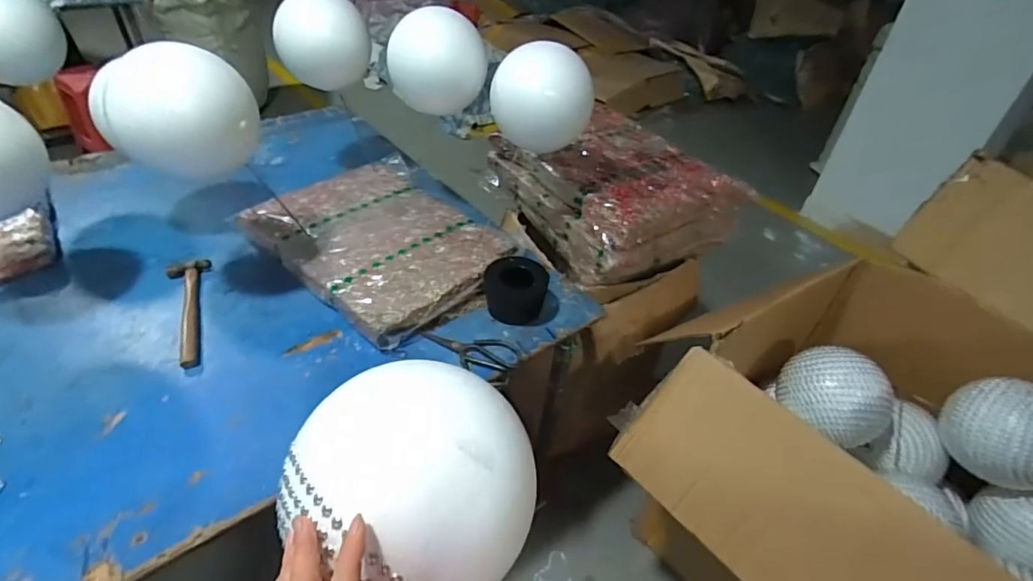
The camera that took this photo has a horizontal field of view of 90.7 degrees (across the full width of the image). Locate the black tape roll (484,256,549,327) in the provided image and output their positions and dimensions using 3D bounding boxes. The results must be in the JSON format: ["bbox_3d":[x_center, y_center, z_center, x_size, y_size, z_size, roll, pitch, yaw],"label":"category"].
[{"bbox_3d":[-0.001,0.005,0.942,0.111,0.094,0.111,2,38,-2],"label":"black tape roll"}]

